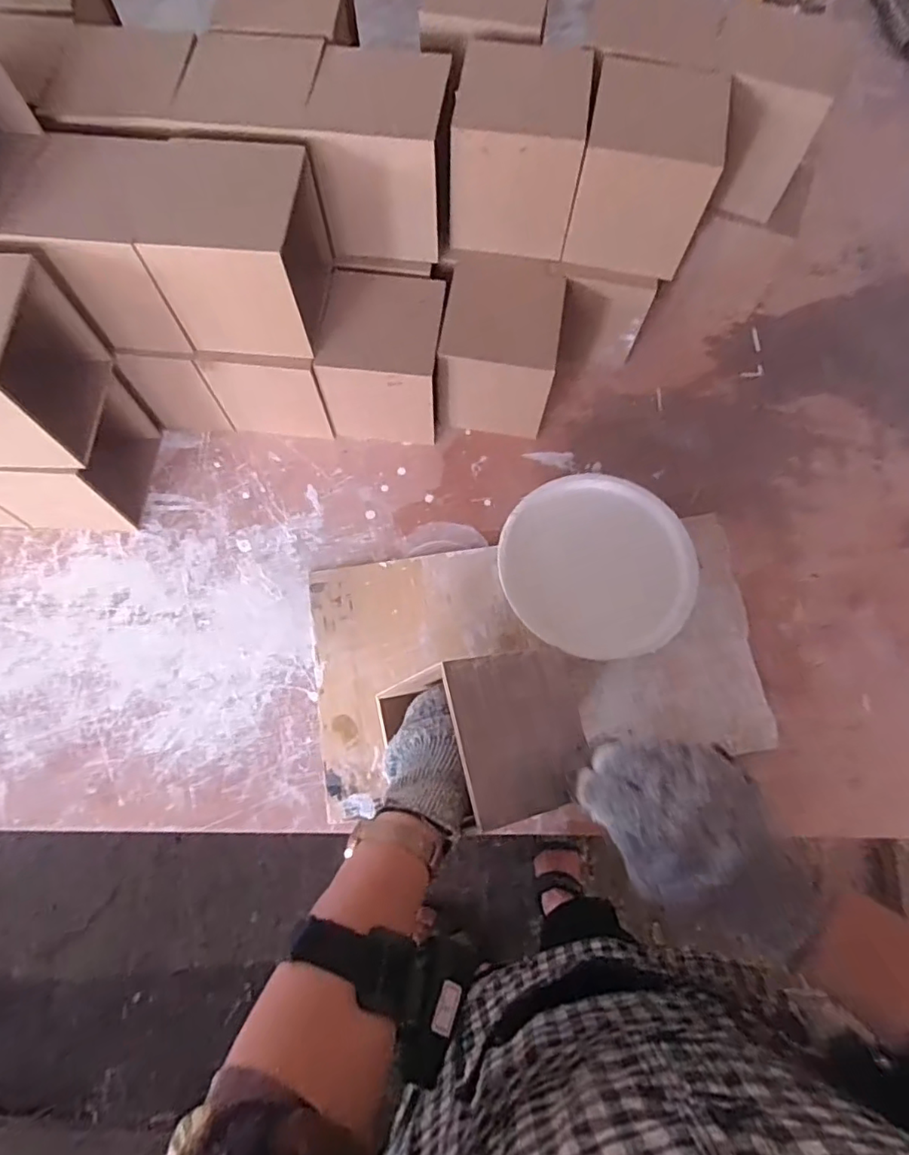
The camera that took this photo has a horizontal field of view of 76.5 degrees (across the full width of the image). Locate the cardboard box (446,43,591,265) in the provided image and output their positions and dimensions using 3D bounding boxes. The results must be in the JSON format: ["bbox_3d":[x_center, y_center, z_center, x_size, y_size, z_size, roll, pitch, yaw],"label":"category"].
[{"bbox_3d":[0.056,-0.383,0.521,0.110,0.102,0.125,7,70,1],"label":"cardboard box"}]

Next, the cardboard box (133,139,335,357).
[{"bbox_3d":[-0.177,-0.276,0.470,0.115,0.125,0.121,5,70,1],"label":"cardboard box"}]

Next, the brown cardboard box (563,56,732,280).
[{"bbox_3d":[0.173,-0.364,0.521,0.122,0.109,0.111,11,70,3],"label":"brown cardboard box"}]

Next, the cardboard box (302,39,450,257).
[{"bbox_3d":[-0.063,-0.375,0.516,0.117,0.108,0.120,1,70,-1],"label":"cardboard box"}]

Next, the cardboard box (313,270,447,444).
[{"bbox_3d":[-0.070,-0.213,0.577,0.107,0.118,0.121,7,69,2],"label":"cardboard box"}]

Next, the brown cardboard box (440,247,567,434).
[{"bbox_3d":[0.043,-0.227,0.583,0.107,0.123,0.121,7,69,2],"label":"brown cardboard box"}]

